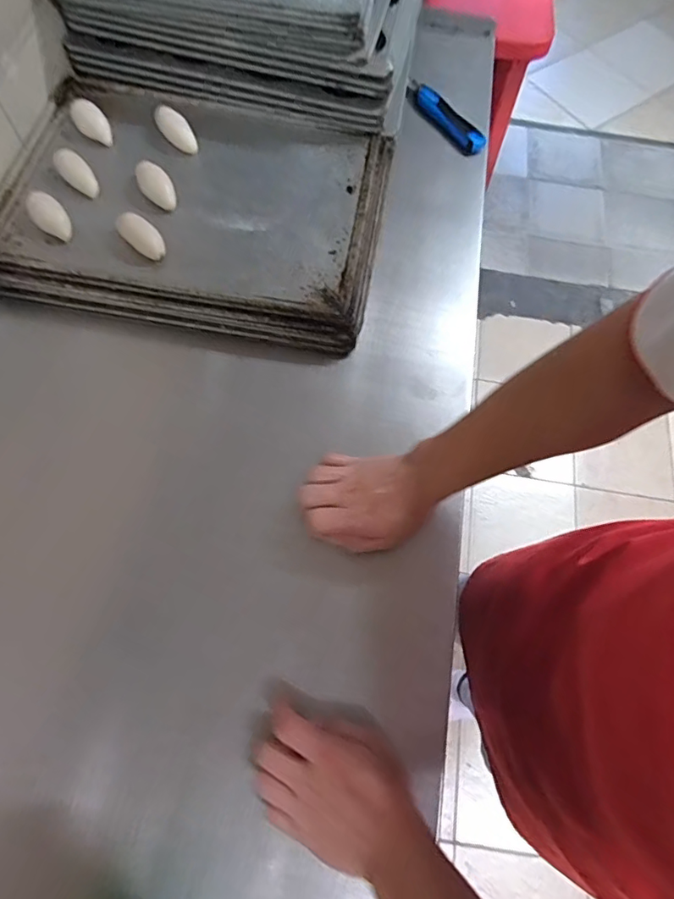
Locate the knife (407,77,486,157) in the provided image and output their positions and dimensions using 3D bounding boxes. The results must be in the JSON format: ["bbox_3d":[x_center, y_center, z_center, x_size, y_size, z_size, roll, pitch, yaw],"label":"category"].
[{"bbox_3d":[0.159,-0.506,0.765,0.036,0.018,0.164,-35,74,-15],"label":"knife"}]

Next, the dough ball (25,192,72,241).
[{"bbox_3d":[-0.344,-0.278,0.606,0.036,0.029,0.063,-33,74,-14],"label":"dough ball"}]

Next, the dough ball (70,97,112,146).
[{"bbox_3d":[-0.331,-0.439,0.675,0.034,0.019,0.081,-36,74,-15],"label":"dough ball"}]

